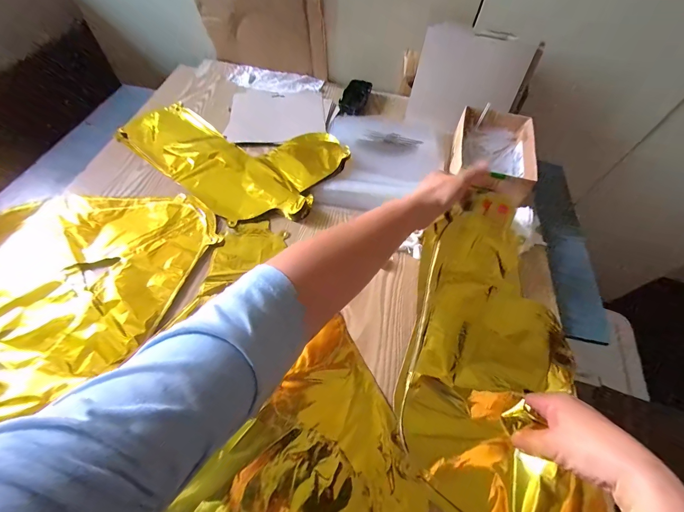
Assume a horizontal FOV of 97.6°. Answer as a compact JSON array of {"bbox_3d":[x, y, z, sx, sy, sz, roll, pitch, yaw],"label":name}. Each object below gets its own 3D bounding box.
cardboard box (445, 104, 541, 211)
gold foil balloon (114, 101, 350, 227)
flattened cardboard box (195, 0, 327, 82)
[{"bbox_3d":[0.279,-0.197,0.562,0.143,0.057,0.200,19,59,9],"label":"cardboard box"},{"bbox_3d":[-0.215,-0.192,0.541,0.403,0.027,0.228,24,60,11],"label":"gold foil balloon"},{"bbox_3d":[-0.176,-0.508,0.652,0.287,0.173,0.019,13,49,2],"label":"flattened cardboard box"}]

